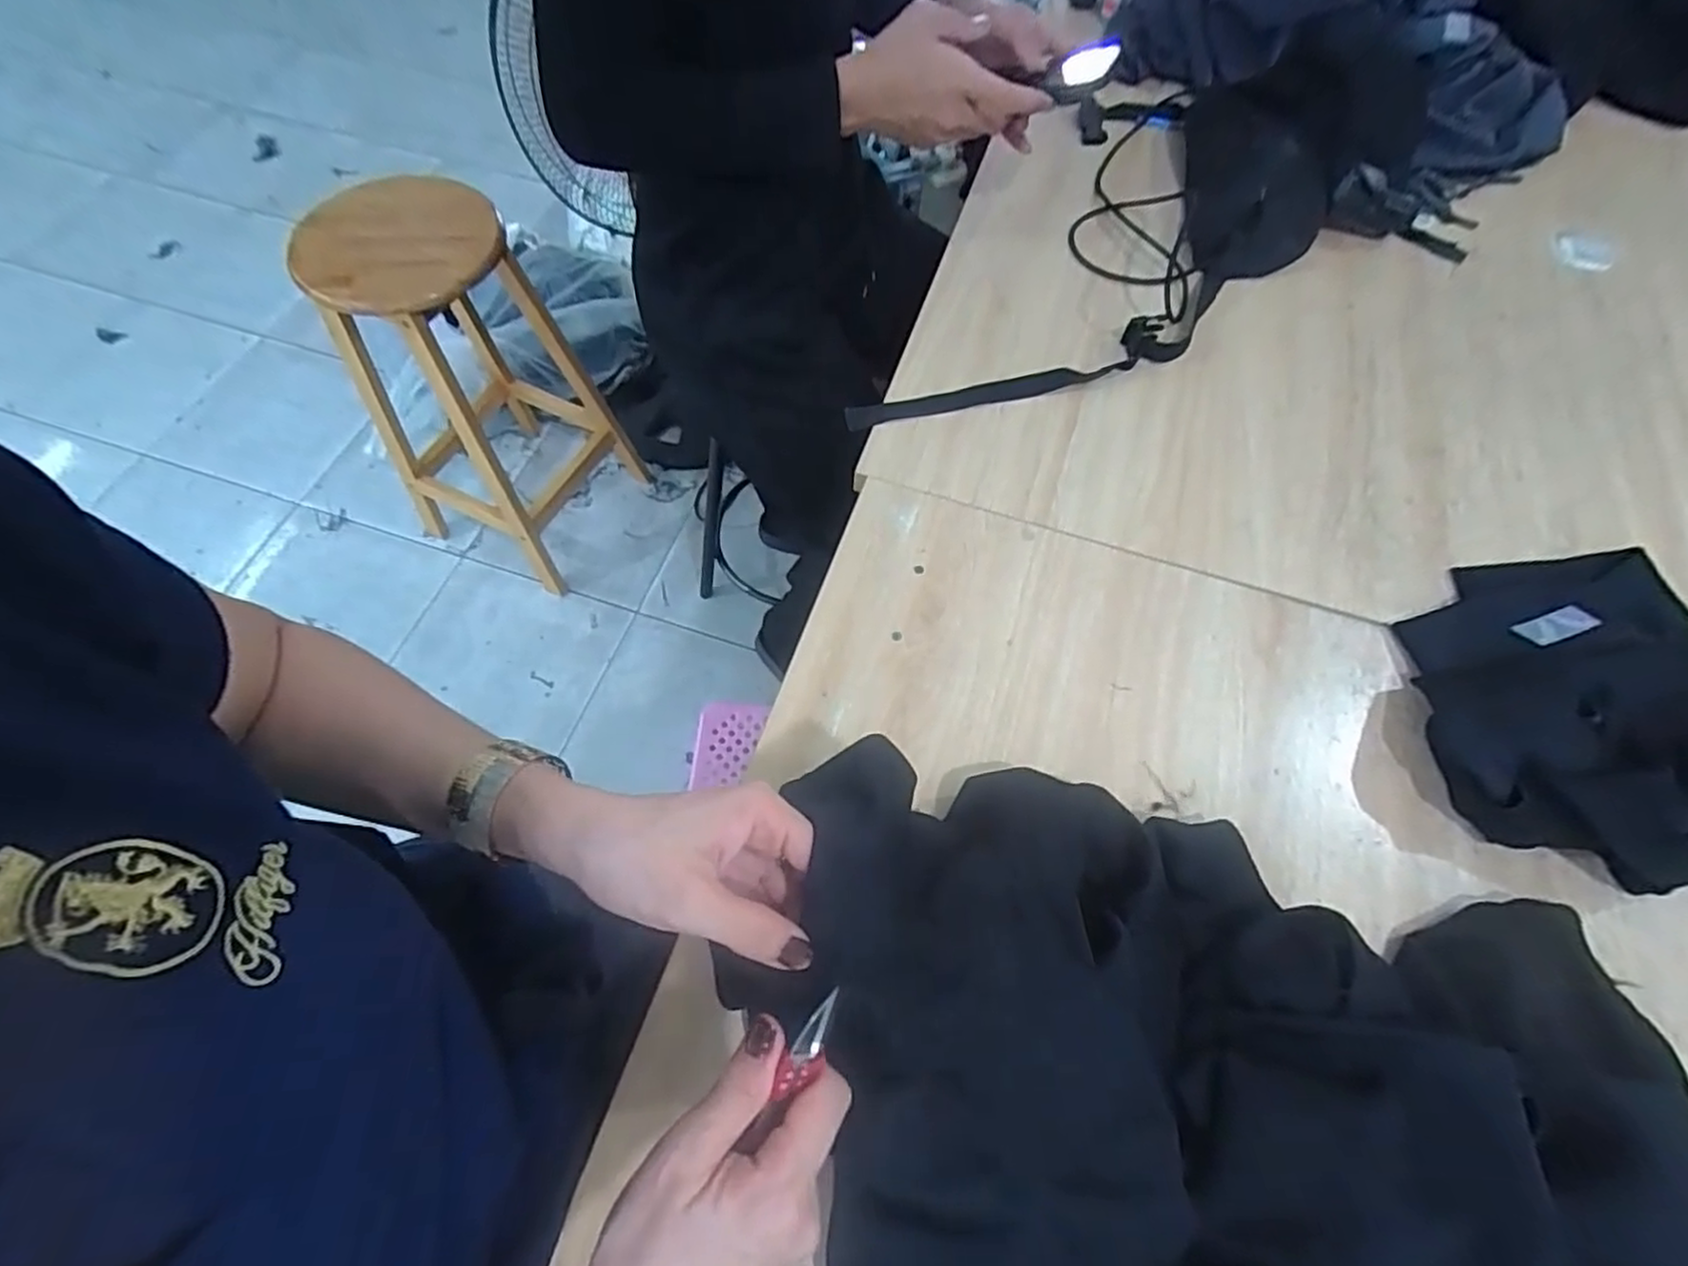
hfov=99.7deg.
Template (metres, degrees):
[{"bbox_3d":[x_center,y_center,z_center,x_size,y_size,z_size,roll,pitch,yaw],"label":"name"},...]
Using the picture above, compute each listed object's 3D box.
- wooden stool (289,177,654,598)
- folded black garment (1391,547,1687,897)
[{"bbox_3d":[-0.669,-0.430,1.285,0.345,0.650,0.348,22,65,9],"label":"wooden stool"},{"bbox_3d":[0.564,0.035,0.528,0.247,0.078,0.283,4,64,2],"label":"folded black garment"}]

